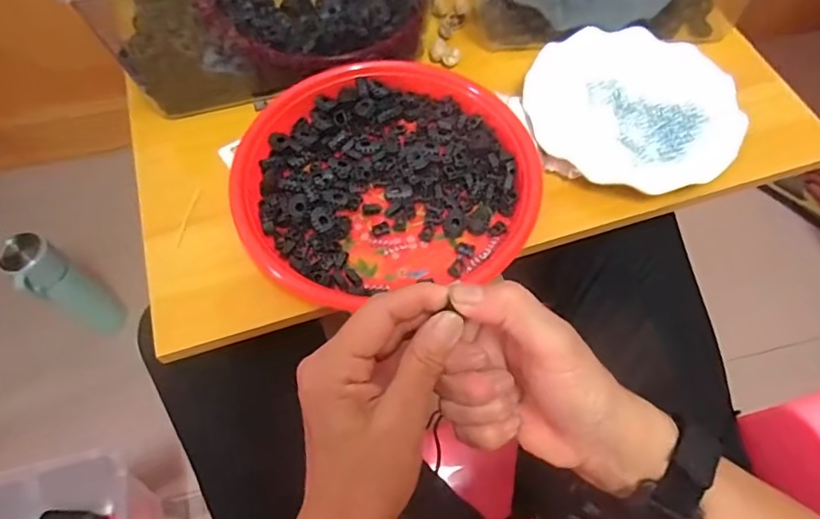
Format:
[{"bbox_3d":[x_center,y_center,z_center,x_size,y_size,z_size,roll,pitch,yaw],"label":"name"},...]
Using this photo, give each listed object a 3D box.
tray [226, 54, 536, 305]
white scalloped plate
[{"bbox_3d":[-0.020,-0.073,0.444,0.233,0.019,0.216,0,62,0],"label":"tray"},{"bbox_3d":[0.197,-0.136,0.481,0.180,0.027,0.157,27,65,14],"label":"white scalloped plate"}]

